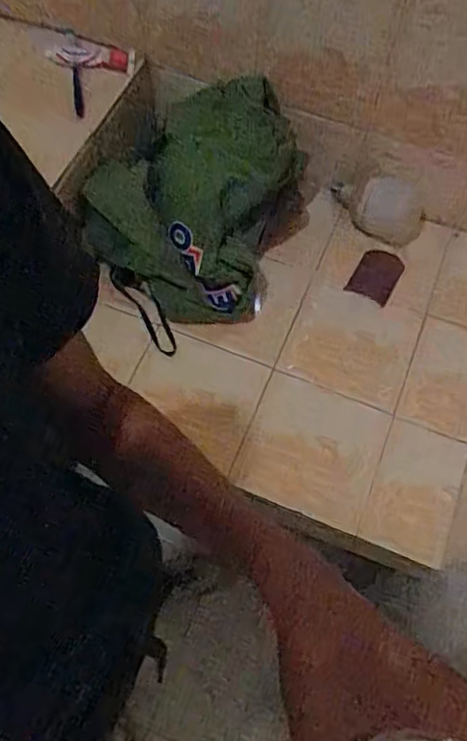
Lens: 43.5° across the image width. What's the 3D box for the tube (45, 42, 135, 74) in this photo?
[{"bbox_3d":[-0.239,-0.528,0.985,0.146,0.014,0.048,15,91,8],"label":"tube"}]

